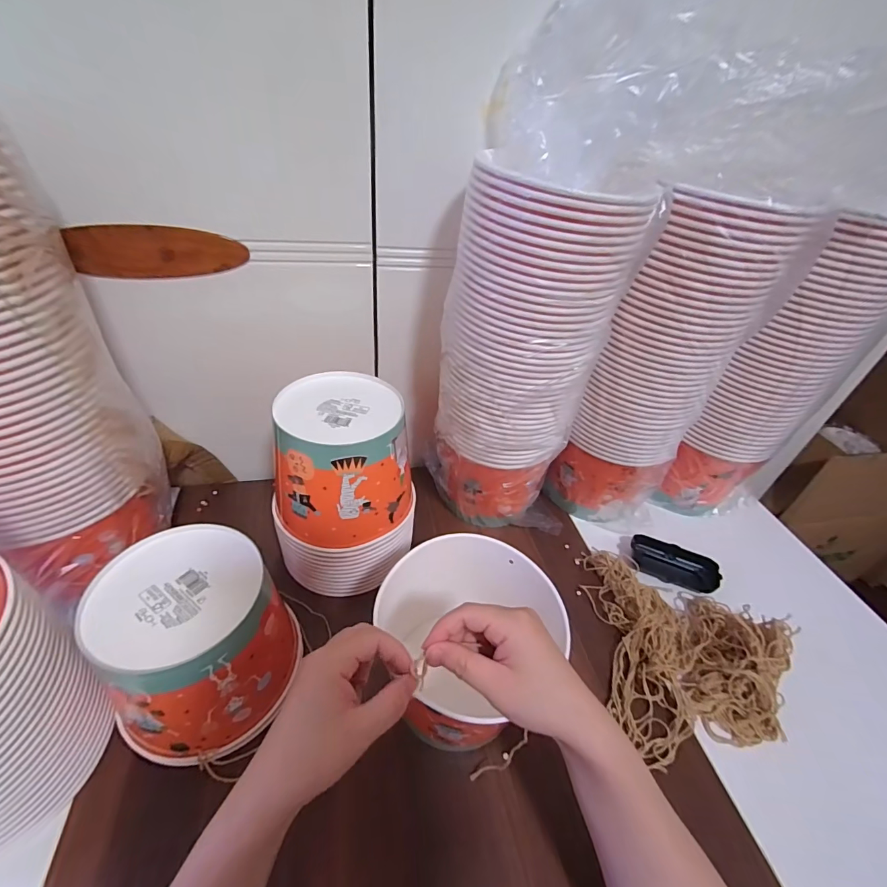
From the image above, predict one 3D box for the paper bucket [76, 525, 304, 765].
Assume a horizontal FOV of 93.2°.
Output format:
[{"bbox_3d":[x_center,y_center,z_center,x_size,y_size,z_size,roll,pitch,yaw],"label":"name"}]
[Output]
[{"bbox_3d":[-0.215,0.173,0.374,0.146,0.130,0.148,-20,47,-28],"label":"paper bucket"}]

